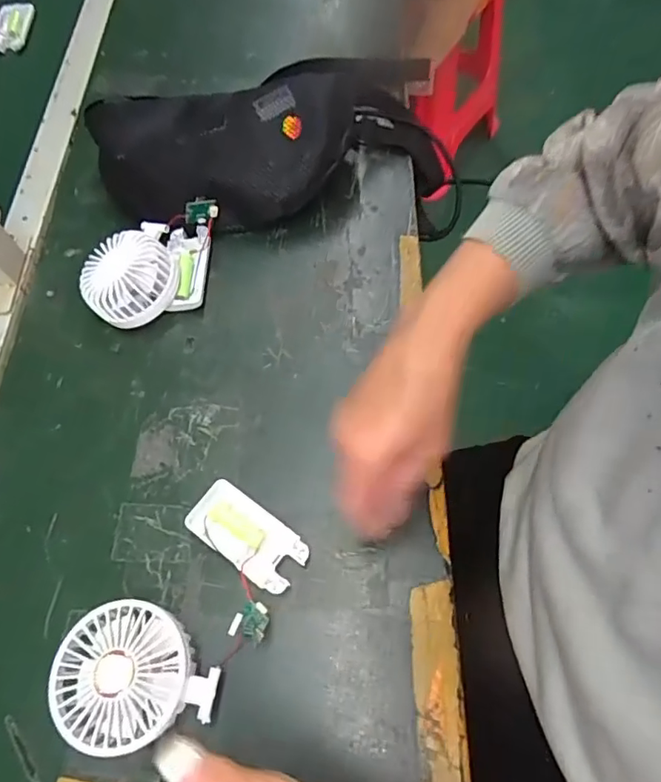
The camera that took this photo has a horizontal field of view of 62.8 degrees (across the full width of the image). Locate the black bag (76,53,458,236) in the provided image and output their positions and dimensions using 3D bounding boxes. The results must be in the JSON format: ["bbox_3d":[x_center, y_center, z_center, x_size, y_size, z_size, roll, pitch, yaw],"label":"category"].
[{"bbox_3d":[-0.053,-0.259,0.575,0.376,0.109,0.183,-2,64,2],"label":"black bag"}]

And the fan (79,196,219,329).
[{"bbox_3d":[-0.171,-0.119,0.517,0.110,0.056,0.120,4,65,5],"label":"fan"}]

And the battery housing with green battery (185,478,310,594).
[{"bbox_3d":[-0.063,0.110,0.414,0.094,0.011,0.046,33,70,17],"label":"battery housing with green battery"}]

